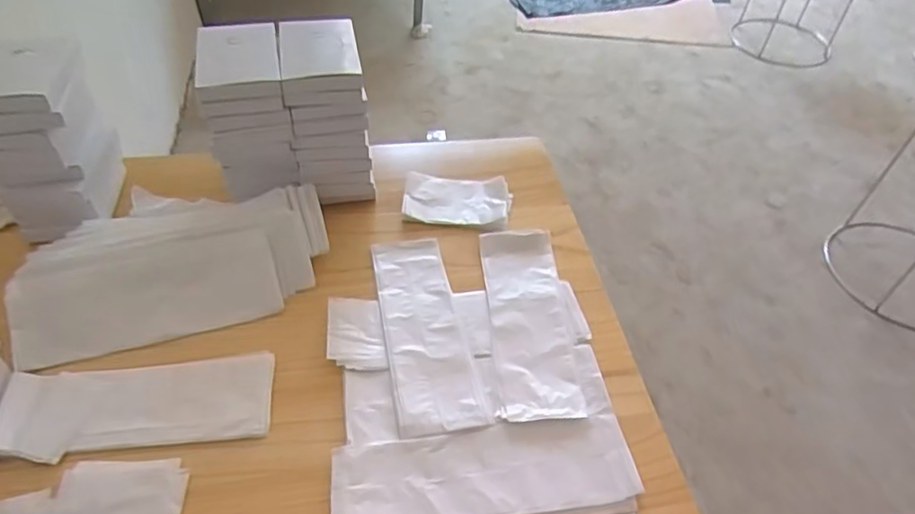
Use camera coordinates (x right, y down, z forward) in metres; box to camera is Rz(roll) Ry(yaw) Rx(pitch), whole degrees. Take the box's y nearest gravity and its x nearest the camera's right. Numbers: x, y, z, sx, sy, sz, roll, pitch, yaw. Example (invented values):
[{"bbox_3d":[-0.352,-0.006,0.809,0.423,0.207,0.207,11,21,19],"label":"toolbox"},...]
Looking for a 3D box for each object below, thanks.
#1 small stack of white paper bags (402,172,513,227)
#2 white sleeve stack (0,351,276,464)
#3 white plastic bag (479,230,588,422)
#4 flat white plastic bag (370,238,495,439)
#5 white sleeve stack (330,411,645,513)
[{"bbox_3d":[0.000,-0.072,0.760,0.134,0.019,0.077,6,49,1],"label":"small stack of white paper bags"},{"bbox_3d":[-0.291,0.135,0.552,0.229,0.010,0.087,-6,50,-10],"label":"white sleeve stack"},{"bbox_3d":[0.076,0.062,0.647,0.084,0.008,0.242,0,49,-4],"label":"white plastic bag"},{"bbox_3d":[-0.035,0.070,0.634,0.085,0.006,0.244,-7,50,-10],"label":"flat white plastic bag"},{"bbox_3d":[0.026,0.191,0.528,0.264,0.009,0.090,-4,50,-8],"label":"white sleeve stack"}]

